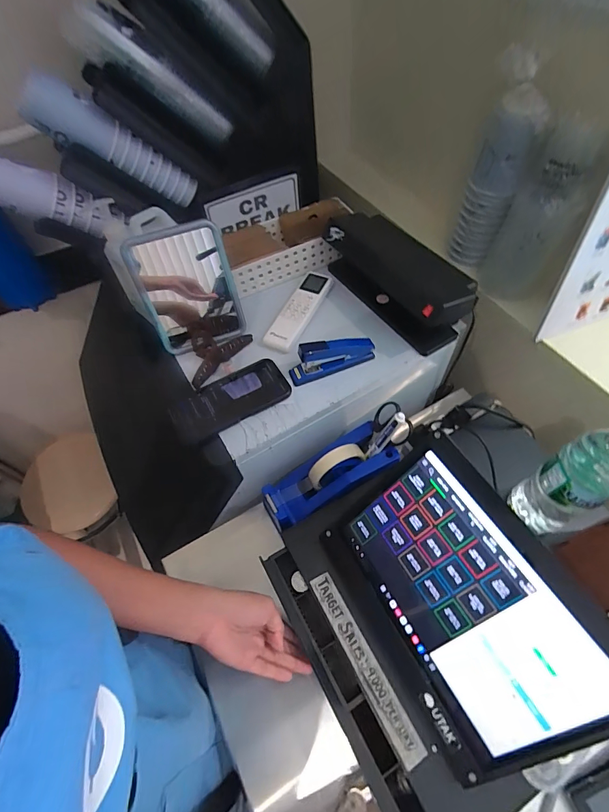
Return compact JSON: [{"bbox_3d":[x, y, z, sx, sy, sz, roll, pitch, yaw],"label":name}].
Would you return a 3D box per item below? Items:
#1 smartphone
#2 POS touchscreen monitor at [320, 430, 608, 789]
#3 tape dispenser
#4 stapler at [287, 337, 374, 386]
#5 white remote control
[{"bbox_3d":[-0.110,-0.010,0.560,0.175,0.010,0.080,-26,59,-12],"label":"smartphone"},{"bbox_3d":[0.152,0.189,0.385,0.205,0.050,0.255,-50,56,25],"label":"POS touchscreen monitor"},{"bbox_3d":[0.034,0.098,0.542,0.196,0.068,0.076,-28,60,-13],"label":"tape dispenser"},{"bbox_3d":[0.041,-0.078,0.566,0.129,0.048,0.029,-20,58,-8],"label":"stapler"},{"bbox_3d":[-0.008,-0.162,0.642,0.052,0.023,0.175,21,61,17],"label":"white remote control"}]

